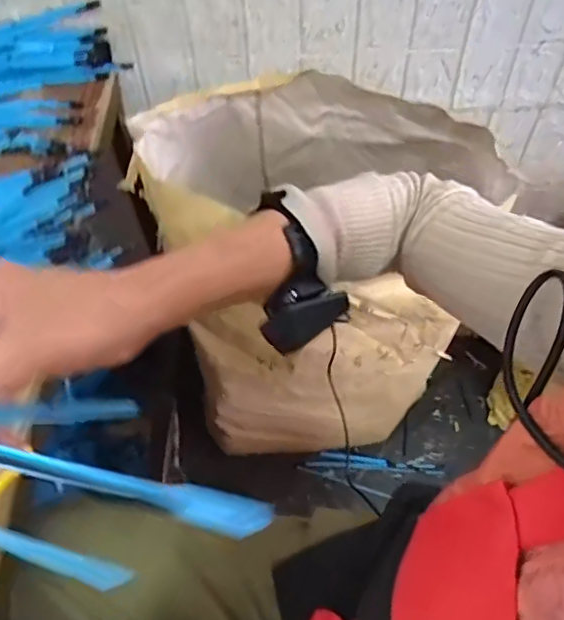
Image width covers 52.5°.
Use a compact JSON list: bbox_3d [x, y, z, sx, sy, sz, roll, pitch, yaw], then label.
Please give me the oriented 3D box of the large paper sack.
[{"bbox_3d":[0.040,0.003,0.942,0.466,0.660,0.304,15,56,12],"label":"large paper sack"}]

